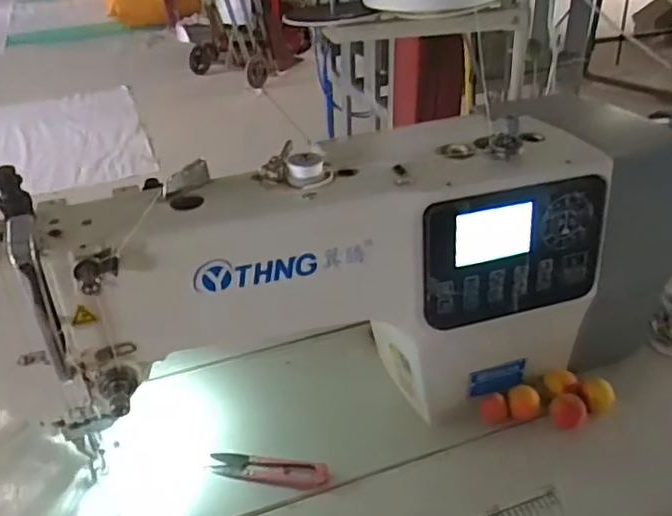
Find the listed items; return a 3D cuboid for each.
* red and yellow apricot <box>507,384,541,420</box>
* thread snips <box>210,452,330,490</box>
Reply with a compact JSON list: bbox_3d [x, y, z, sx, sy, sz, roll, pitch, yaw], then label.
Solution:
[{"bbox_3d":[0.163,0.125,0.547,0.027,0.024,0.020,12,36,20],"label":"red and yellow apricot"},{"bbox_3d":[-0.054,0.171,0.506,0.098,0.017,0.023,8,35,15],"label":"thread snips"}]

